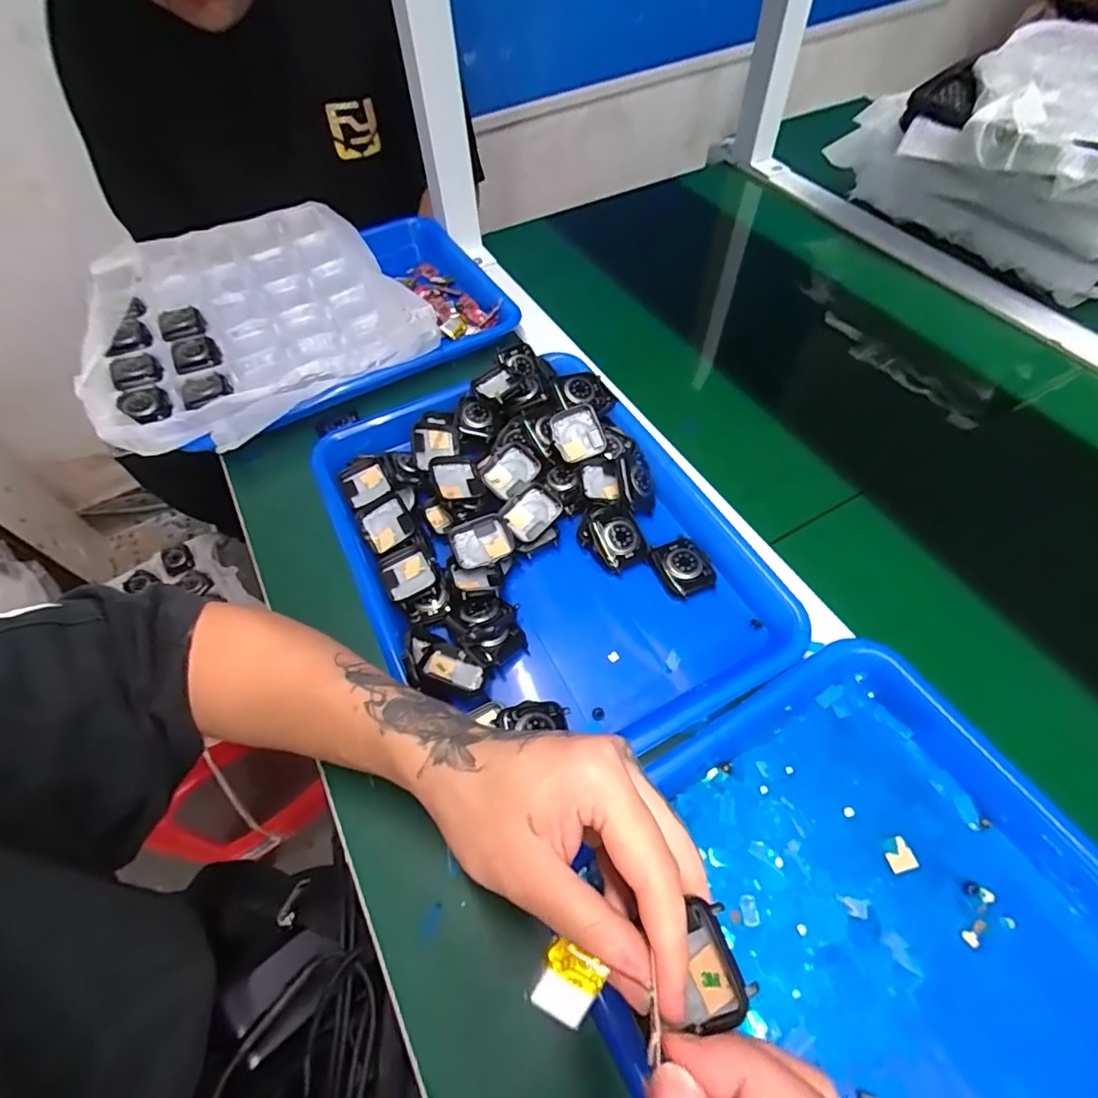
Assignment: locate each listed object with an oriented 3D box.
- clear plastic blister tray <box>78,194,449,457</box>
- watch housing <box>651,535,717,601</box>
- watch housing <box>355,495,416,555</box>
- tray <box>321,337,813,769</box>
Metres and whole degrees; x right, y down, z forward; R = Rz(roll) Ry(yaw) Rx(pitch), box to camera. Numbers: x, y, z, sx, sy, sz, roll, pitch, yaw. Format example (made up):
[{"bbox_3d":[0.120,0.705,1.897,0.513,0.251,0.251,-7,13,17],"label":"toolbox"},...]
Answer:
[{"bbox_3d":[-0.303,-0.232,0.533,0.285,0.033,0.339,-32,61,-16],"label":"clear plastic blister tray"},{"bbox_3d":[0.096,0.014,0.388,0.034,0.014,0.042,-22,59,-10],"label":"watch housing"},{"bbox_3d":[-0.123,-0.017,0.410,0.038,0.015,0.043,-24,59,-12],"label":"watch housing"},{"bbox_3d":[-0.011,-0.011,0.395,0.255,0.042,0.328,-26,60,-13],"label":"tray"}]

